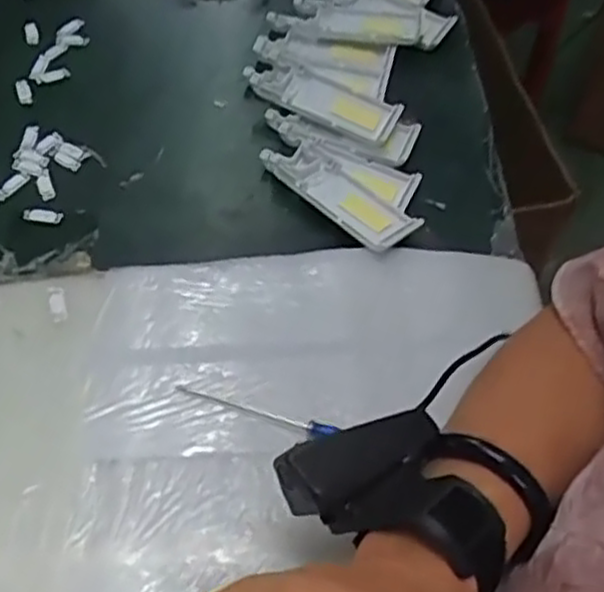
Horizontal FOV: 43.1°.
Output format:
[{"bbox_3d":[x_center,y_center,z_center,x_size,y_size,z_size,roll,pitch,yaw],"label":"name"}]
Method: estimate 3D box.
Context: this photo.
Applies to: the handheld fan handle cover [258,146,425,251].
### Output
[{"bbox_3d":[0.025,-0.069,0.502,0.039,0.011,0.110,-37,64,-25],"label":"handheld fan handle cover"}]

